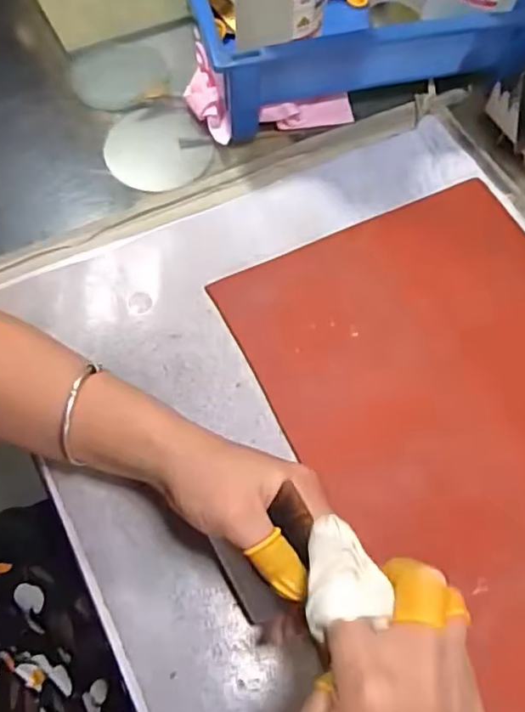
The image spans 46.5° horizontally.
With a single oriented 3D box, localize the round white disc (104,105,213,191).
[{"bbox_3d":[-0.091,-0.185,0.542,0.090,0.007,0.094,1,64,-2],"label":"round white disc"}]

